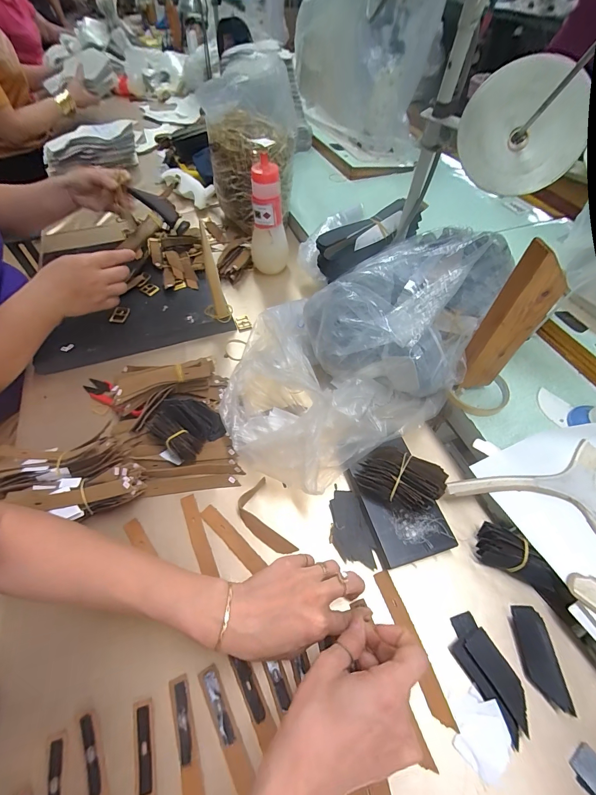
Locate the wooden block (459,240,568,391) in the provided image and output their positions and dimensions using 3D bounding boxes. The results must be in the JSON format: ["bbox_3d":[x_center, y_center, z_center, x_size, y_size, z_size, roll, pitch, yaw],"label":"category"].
[{"bbox_3d":[0.234,-0.076,0.375,0.050,0.197,0.022,-2,55,-1],"label":"wooden block"}]

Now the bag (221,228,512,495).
[{"bbox_3d":[0.072,-0.080,0.441,0.385,0.159,0.259,-29,60,-19],"label":"bag"}]

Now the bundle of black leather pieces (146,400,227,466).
[{"bbox_3d":[-0.150,0.039,0.428,0.081,0.034,0.077,28,60,18],"label":"bundle of black leather pieces"}]

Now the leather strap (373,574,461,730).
[{"bbox_3d":[0.108,0.233,0.314,0.017,0.005,0.126,-16,56,-11],"label":"leather strap"}]

